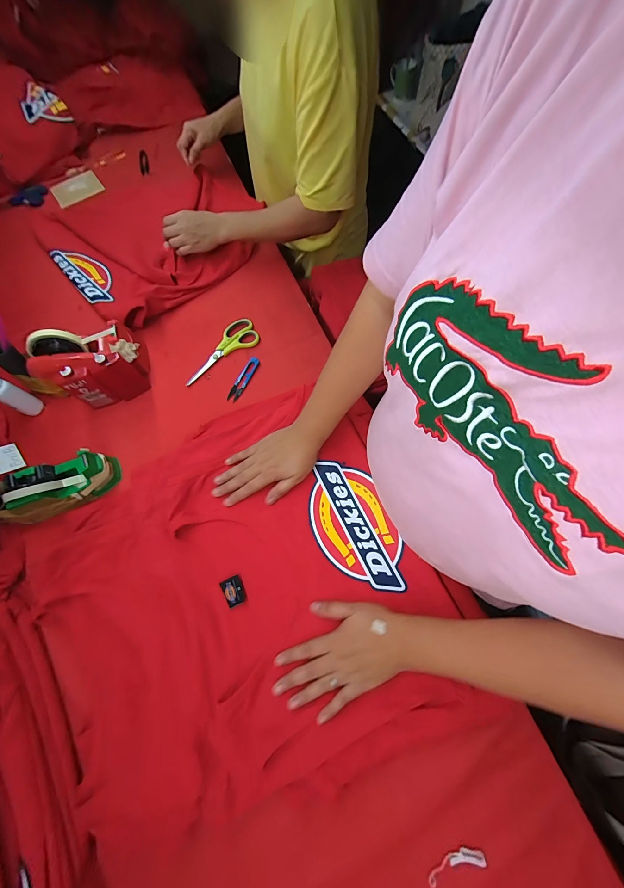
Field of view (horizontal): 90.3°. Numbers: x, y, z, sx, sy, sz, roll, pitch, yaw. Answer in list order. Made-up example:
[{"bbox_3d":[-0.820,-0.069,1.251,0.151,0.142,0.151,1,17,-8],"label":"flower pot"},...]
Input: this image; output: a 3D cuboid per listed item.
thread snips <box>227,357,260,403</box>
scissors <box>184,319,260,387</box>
[{"bbox_3d":[-0.138,-0.131,0.621,0.029,0.009,0.102,23,71,10],"label":"thread snips"},{"bbox_3d":[-0.195,-0.196,0.646,0.179,0.018,0.071,-35,72,-11],"label":"scissors"}]

